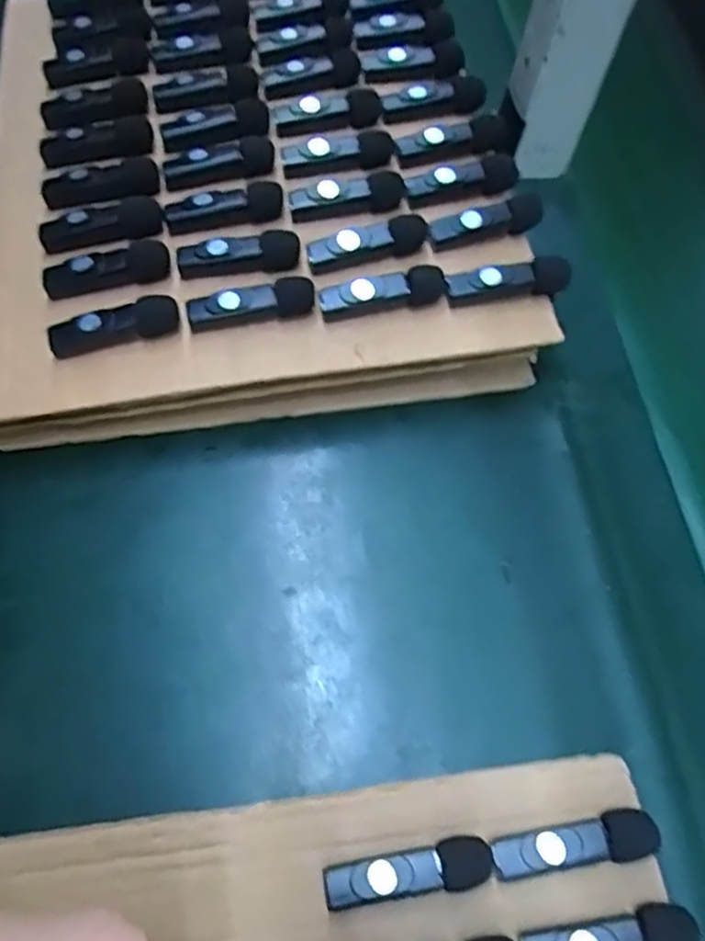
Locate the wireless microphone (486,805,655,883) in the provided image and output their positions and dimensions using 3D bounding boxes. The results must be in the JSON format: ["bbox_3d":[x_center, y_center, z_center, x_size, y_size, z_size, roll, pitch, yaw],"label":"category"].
[{"bbox_3d":[0.088,0.149,0.267,0.064,0.016,0.017,-8,63,-5],"label":"wireless microphone"}]

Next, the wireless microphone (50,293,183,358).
[{"bbox_3d":[-0.118,-0.072,0.332,0.063,0.018,0.014,-11,64,-10],"label":"wireless microphone"}]

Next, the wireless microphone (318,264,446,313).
[{"bbox_3d":[0.016,-0.090,0.341,0.064,0.020,0.013,-8,64,-8],"label":"wireless microphone"}]

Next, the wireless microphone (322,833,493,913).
[{"bbox_3d":[0.022,0.158,0.262,0.064,0.016,0.018,-10,63,-6],"label":"wireless microphone"}]

